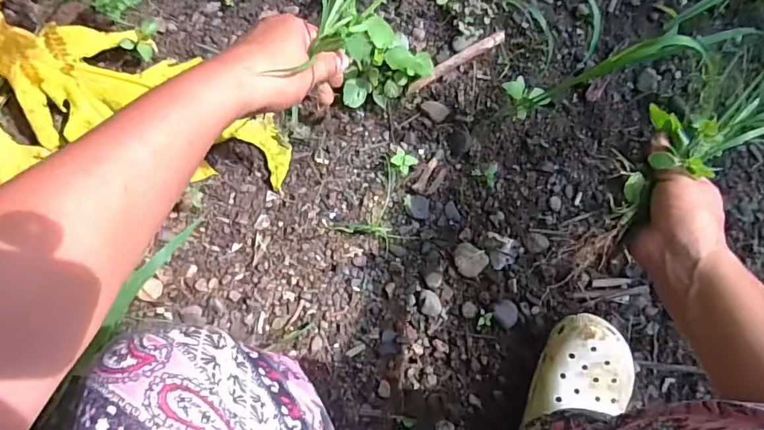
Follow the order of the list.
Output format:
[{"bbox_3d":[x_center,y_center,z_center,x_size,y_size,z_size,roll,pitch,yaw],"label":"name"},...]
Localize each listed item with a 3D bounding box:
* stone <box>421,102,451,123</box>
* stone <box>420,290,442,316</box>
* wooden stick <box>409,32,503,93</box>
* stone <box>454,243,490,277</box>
[{"bbox_3d":[0.069,-0.136,0.625,0.034,0.004,0.023,42,82,0],"label":"stone"},{"bbox_3d":[0.061,0.109,0.599,0.026,0.010,0.031,3,83,-5],"label":"stone"},{"bbox_3d":[0.094,-0.196,0.621,0.140,0.015,0.017,-30,87,-8],"label":"wooden stick"},{"bbox_3d":[0.110,0.057,0.610,0.041,0.014,0.039,1,84,-5],"label":"stone"}]

